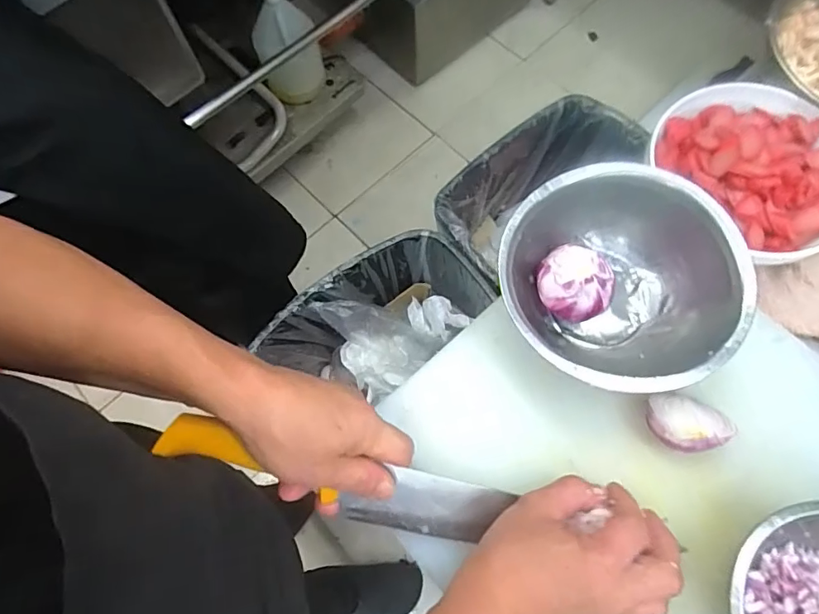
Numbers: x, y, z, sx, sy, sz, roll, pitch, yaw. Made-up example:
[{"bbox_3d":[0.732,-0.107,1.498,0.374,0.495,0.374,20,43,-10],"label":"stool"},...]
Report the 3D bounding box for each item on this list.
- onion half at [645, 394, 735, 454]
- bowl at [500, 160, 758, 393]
[{"bbox_3d":[0.207,0.085,0.371,0.057,0.023,0.042,12,71,6],"label":"onion half"},{"bbox_3d":[0.155,-0.015,0.389,0.163,0.077,0.164,-1,70,2],"label":"bowl"}]

